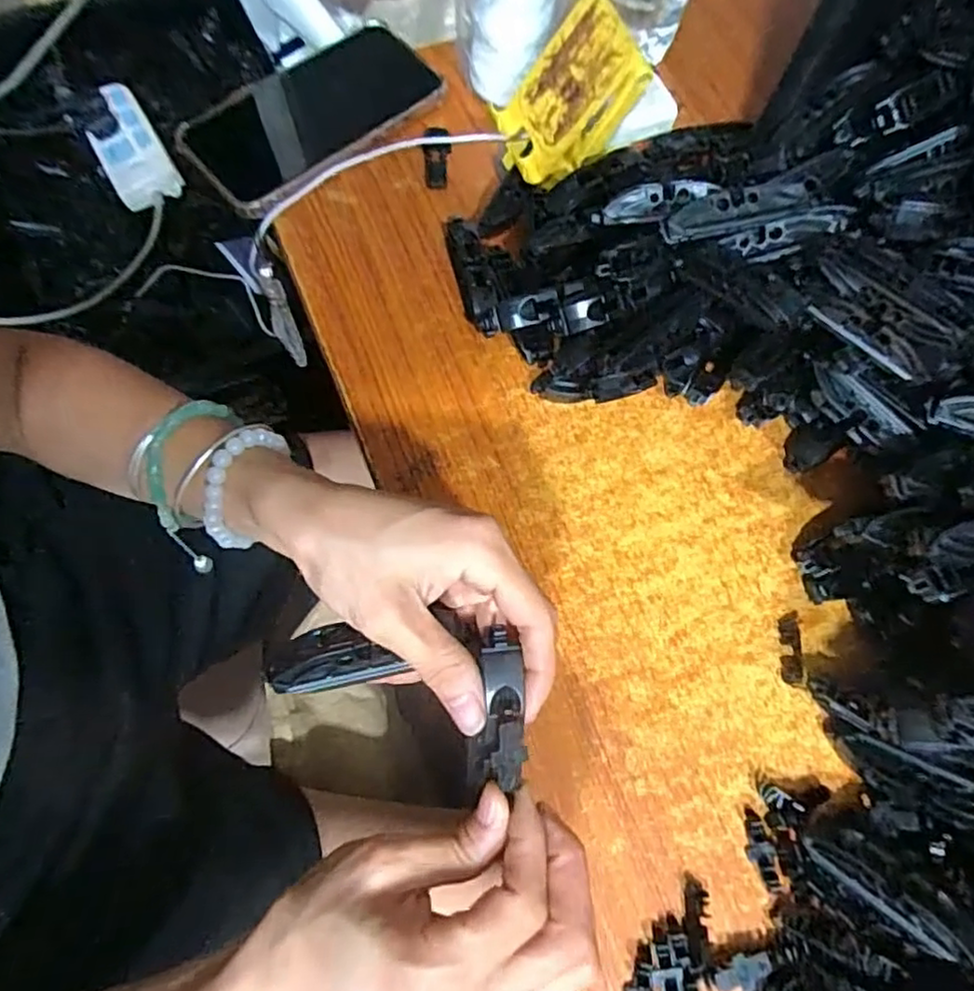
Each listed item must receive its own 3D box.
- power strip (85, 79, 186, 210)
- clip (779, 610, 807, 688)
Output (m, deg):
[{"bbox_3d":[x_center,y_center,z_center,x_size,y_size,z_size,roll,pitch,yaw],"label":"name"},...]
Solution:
[{"bbox_3d":[-0.441,-0.425,0.814,0.075,0.030,0.181,-29,75,-14],"label":"power strip"},{"bbox_3d":[0.163,0.081,0.351,0.012,0.007,0.039,5,70,-3],"label":"clip"}]

